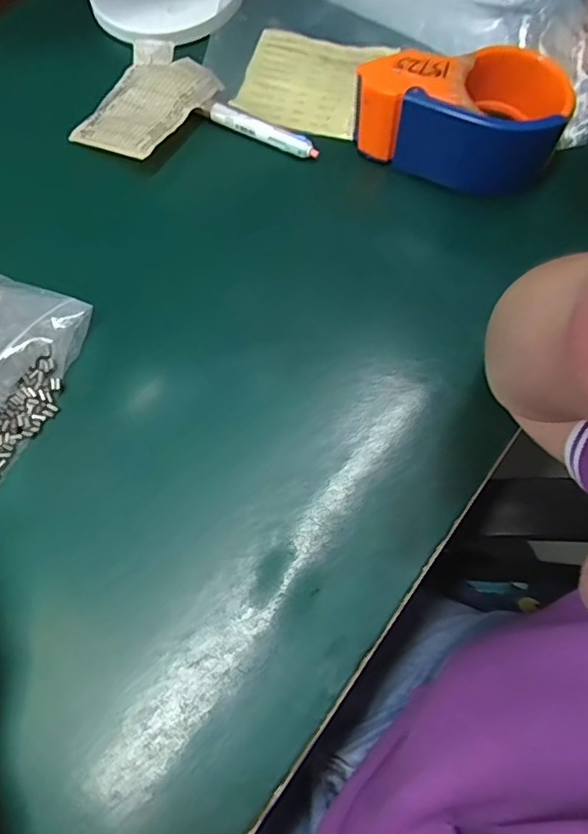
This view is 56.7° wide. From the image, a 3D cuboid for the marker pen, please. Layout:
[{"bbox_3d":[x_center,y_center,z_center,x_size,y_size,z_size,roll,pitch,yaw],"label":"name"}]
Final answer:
[{"bbox_3d":[-0.024,-0.222,0.422,0.093,0.008,0.013,27,72,11],"label":"marker pen"}]

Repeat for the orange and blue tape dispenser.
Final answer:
[{"bbox_3d":[0.114,-0.207,0.385,0.142,0.069,0.067,12,70,6],"label":"orange and blue tape dispenser"}]

